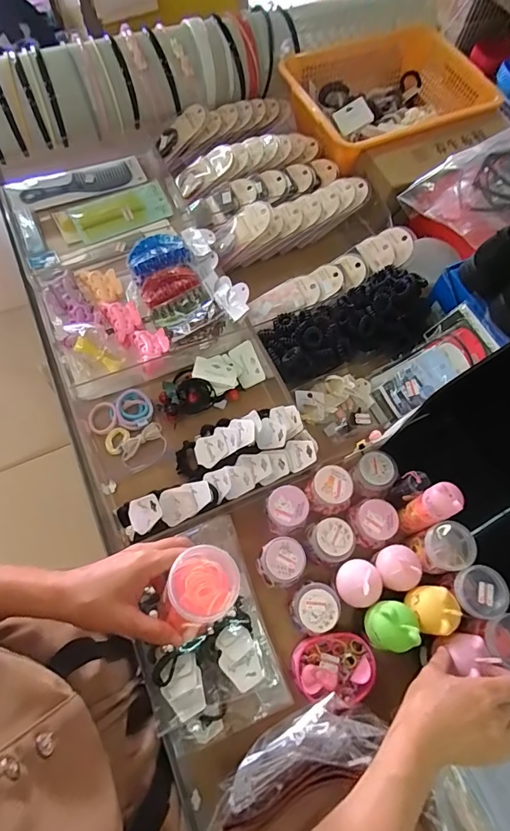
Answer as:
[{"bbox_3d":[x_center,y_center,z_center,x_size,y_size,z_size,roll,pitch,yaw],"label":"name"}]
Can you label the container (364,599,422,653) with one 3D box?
[{"bbox_3d":[0.153,0.236,0.479,0.048,0.047,0.050,1,66,-3],"label":"container"}]

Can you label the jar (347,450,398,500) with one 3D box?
[{"bbox_3d":[0.165,0.085,0.600,0.057,0.042,0.055,1,66,-3],"label":"jar"}]

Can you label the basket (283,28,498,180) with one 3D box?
[{"bbox_3d":[0.266,-0.626,0.841,0.363,0.088,0.285,-21,69,-12],"label":"basket"}]

